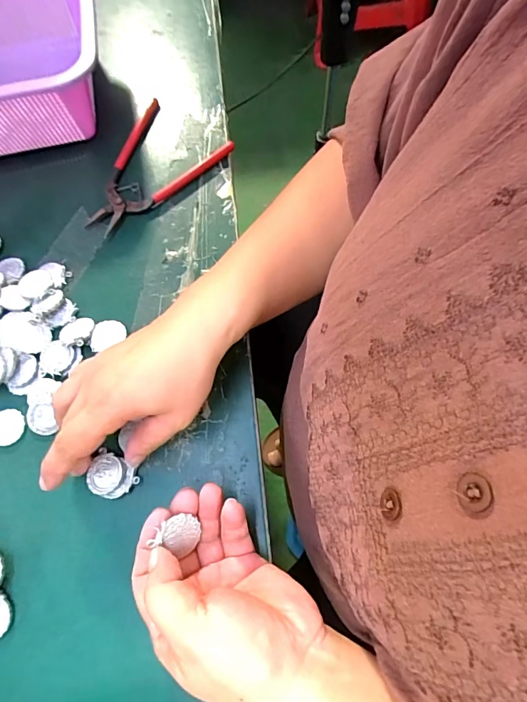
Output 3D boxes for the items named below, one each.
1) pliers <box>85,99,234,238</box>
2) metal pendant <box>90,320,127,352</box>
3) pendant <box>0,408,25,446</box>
[{"bbox_3d":[-0.114,-0.172,0.385,0.106,0.014,0.145,34,73,14],"label":"pliers"},{"bbox_3d":[-0.124,-0.013,0.324,0.027,0.004,0.028,-1,59,2],"label":"metal pendant"},{"bbox_3d":[-0.196,0.057,0.305,0.032,0.004,0.027,-7,69,-1],"label":"pendant"}]

